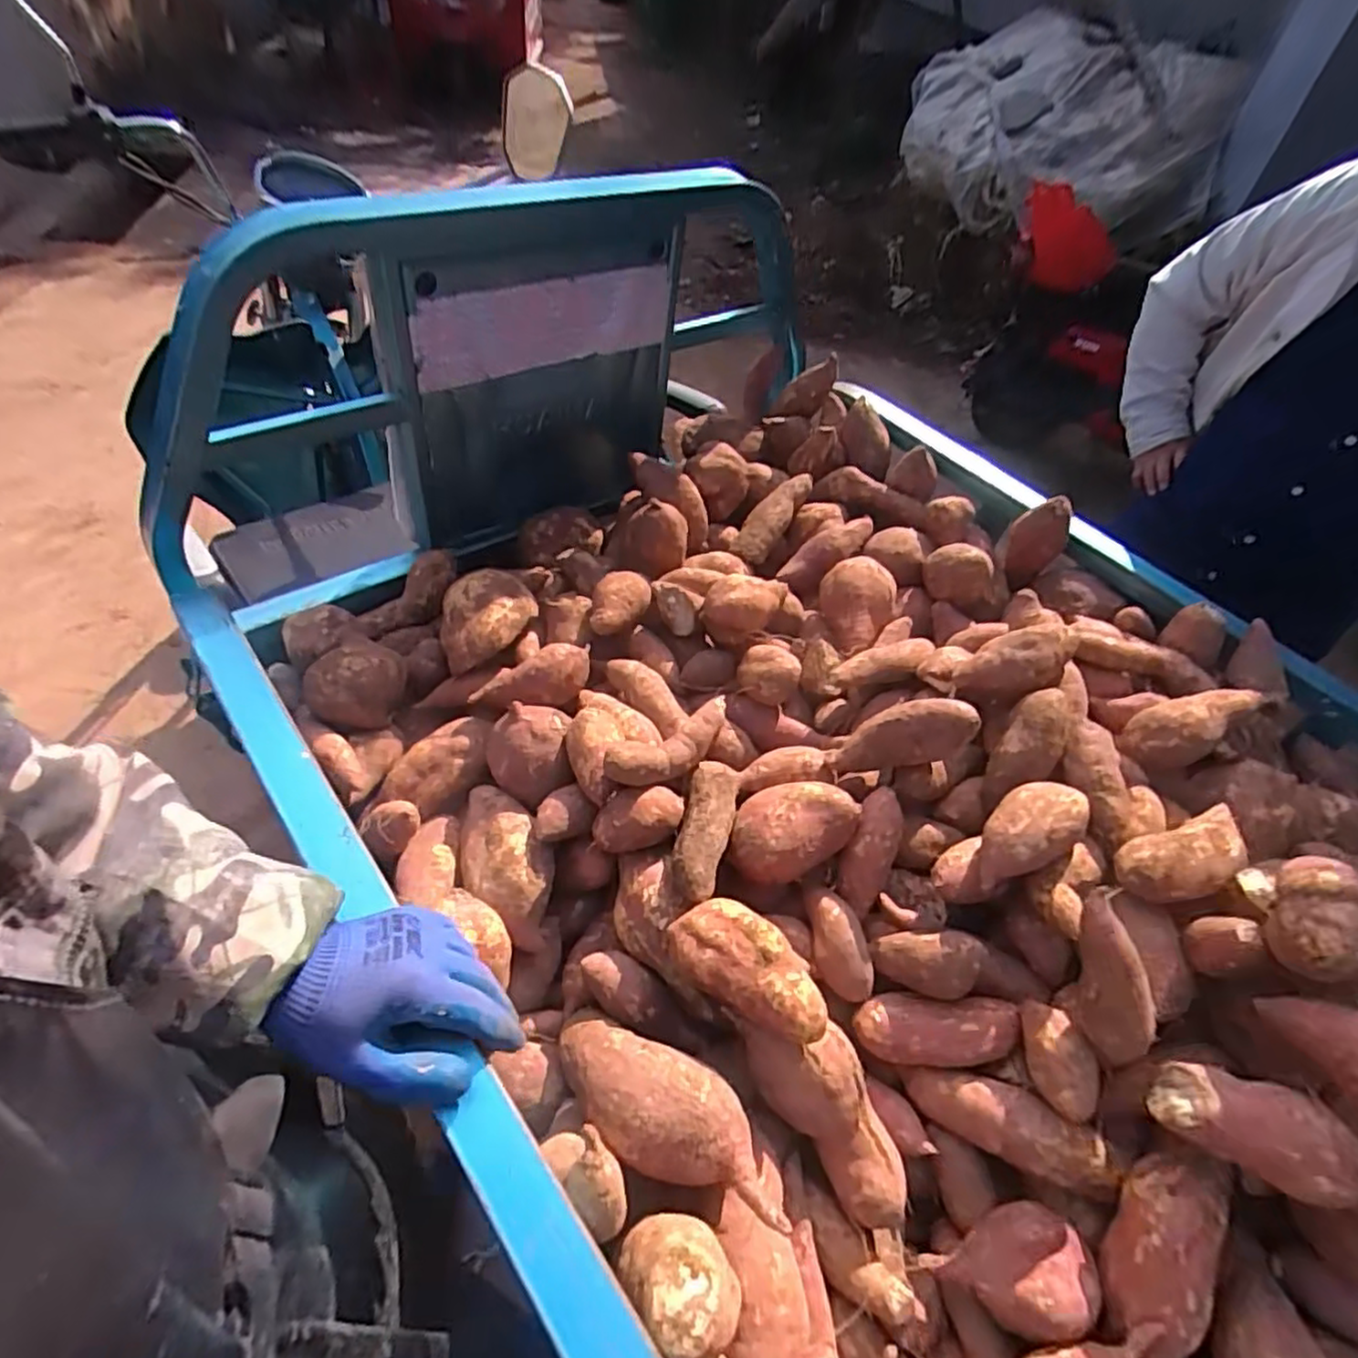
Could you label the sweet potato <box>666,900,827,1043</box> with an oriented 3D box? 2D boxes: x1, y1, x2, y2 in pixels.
[{"bbox_3d":[0.055,0.231,0.557,0.134,0.063,0.065,32,53,21],"label":"sweet potato"}]

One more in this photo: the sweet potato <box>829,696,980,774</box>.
[{"bbox_3d":[0.207,0.058,0.657,0.145,0.042,0.049,-24,38,34],"label":"sweet potato"}]

